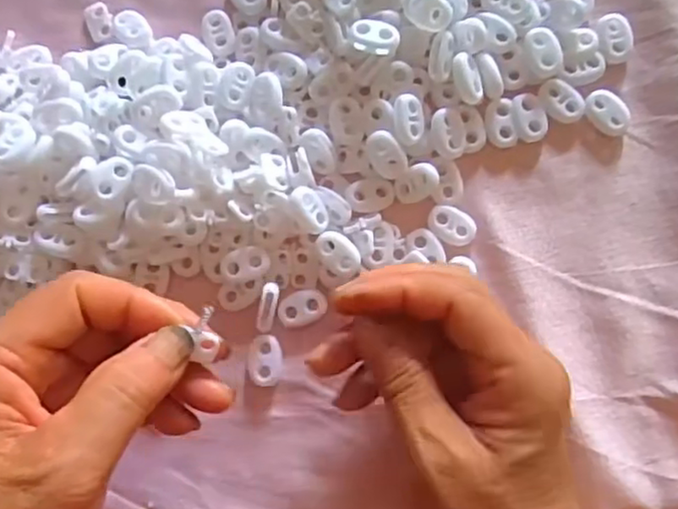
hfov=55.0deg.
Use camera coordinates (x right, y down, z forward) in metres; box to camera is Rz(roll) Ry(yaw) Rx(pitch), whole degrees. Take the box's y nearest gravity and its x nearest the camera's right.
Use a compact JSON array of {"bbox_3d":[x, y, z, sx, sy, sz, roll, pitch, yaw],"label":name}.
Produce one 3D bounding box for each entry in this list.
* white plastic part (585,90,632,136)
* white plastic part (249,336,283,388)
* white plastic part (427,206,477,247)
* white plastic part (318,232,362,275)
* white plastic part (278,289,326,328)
[{"bbox_3d":[0.122,-0.064,0.294,0.015,0.004,0.023,-42,85,-1],"label":"white plastic part"},{"bbox_3d":[-0.033,0.048,0.294,0.015,0.007,0.023,-4,85,2],"label":"white plastic part"},{"bbox_3d":[0.051,-0.013,0.294,0.023,0.004,0.015,35,88,5],"label":"white plastic part"},{"bbox_3d":[0.000,0.000,0.290,0.022,0.007,0.015,43,88,5],"label":"white plastic part"},{"bbox_3d":[-0.017,0.024,0.293,0.022,0.004,0.015,-22,84,1],"label":"white plastic part"}]

